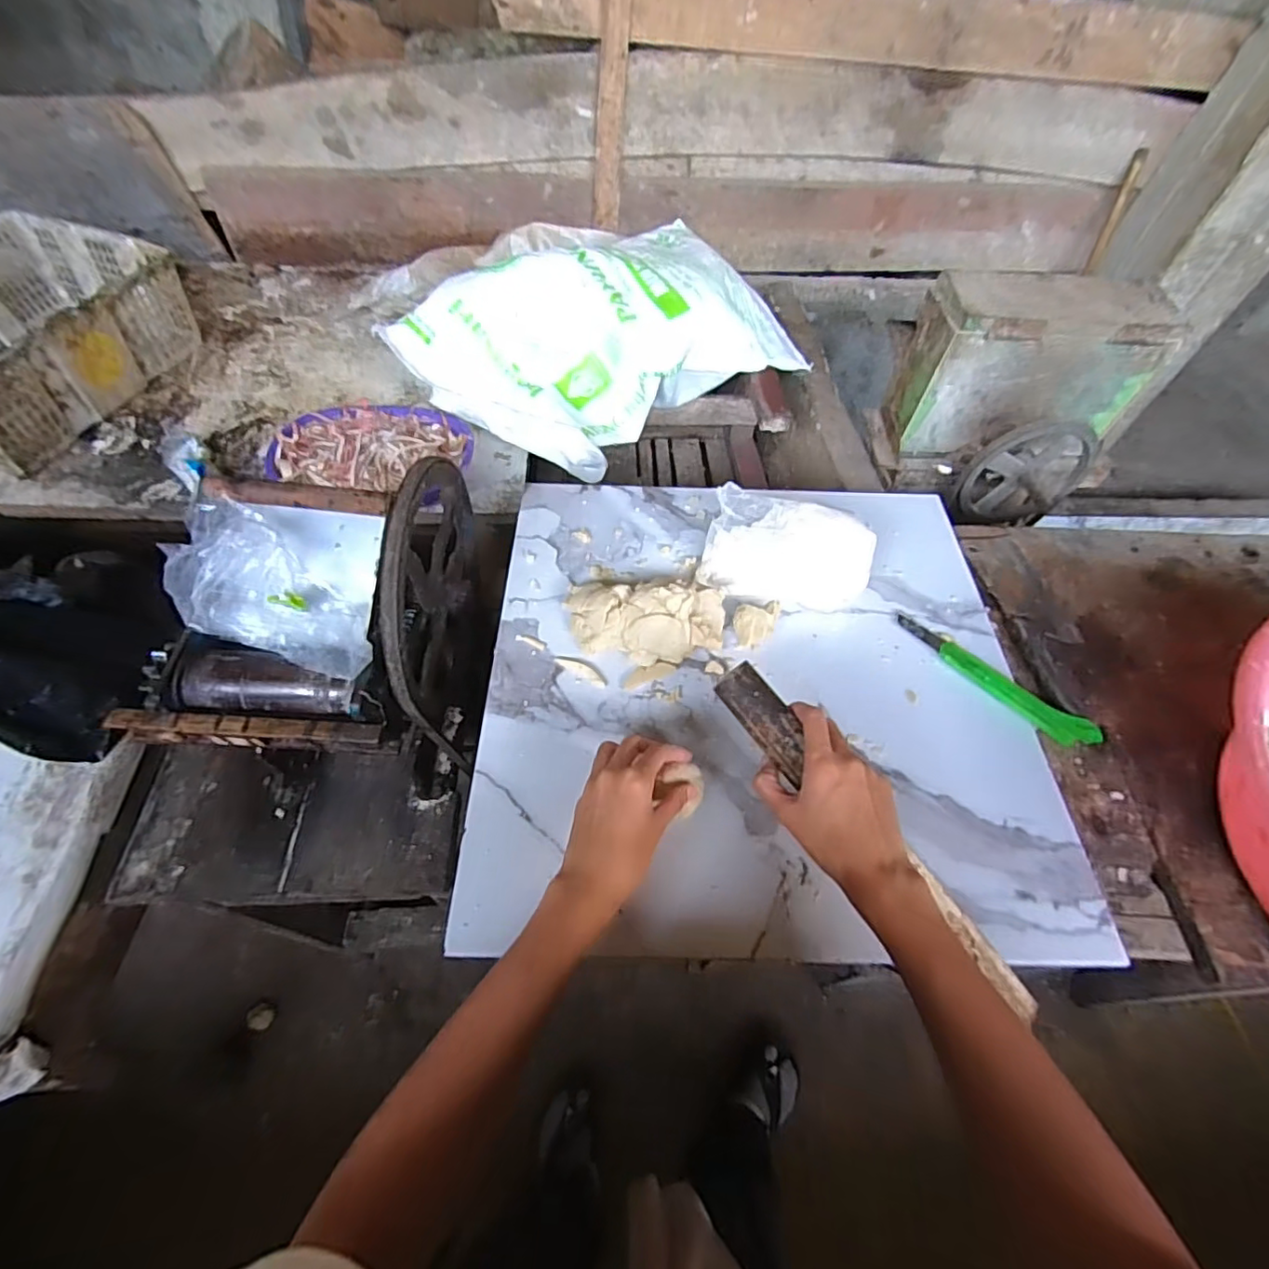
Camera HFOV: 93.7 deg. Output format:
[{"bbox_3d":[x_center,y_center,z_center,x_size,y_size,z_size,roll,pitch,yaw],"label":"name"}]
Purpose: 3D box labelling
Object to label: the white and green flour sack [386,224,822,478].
[{"bbox_3d":[-0.032,-0.542,1.066,0.661,0.192,0.416,-34,65,-25],"label":"white and green flour sack"}]

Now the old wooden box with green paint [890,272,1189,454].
[{"bbox_3d":[0.625,-0.441,0.972,0.345,0.226,0.171,2,56,-4],"label":"old wooden box with green paint"}]

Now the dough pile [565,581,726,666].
[{"bbox_3d":[0.008,-0.018,0.560,0.158,0.062,0.076,4,55,12],"label":"dough pile"}]

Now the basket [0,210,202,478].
[{"bbox_3d":[-1.042,-0.500,1.001,0.338,0.153,0.474,15,56,5],"label":"basket"}]

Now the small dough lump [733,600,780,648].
[{"bbox_3d":[0.119,-0.010,0.579,0.041,0.025,0.040,4,56,-3],"label":"small dough lump"}]

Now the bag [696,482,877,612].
[{"bbox_3d":[0.154,-0.082,0.595,0.163,0.084,0.070,11,56,2],"label":"bag"}]

